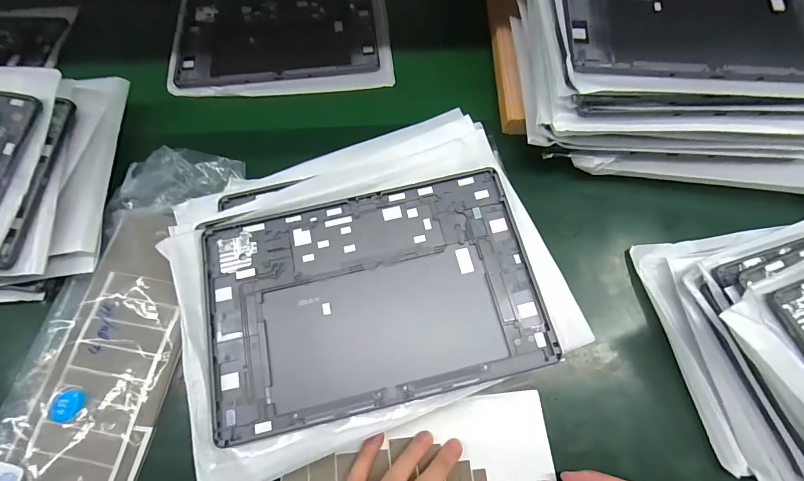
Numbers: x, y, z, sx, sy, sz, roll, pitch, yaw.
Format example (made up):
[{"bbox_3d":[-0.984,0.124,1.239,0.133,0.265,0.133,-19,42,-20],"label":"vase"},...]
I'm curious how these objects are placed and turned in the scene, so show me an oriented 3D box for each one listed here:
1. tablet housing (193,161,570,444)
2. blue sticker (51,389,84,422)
[{"bbox_3d":[-0.023,0.041,0.301,0.252,0.008,0.165,-13,71,-4],"label":"tablet housing"},{"bbox_3d":[-0.273,0.135,0.311,0.024,0.008,0.025,-24,69,-11],"label":"blue sticker"}]

